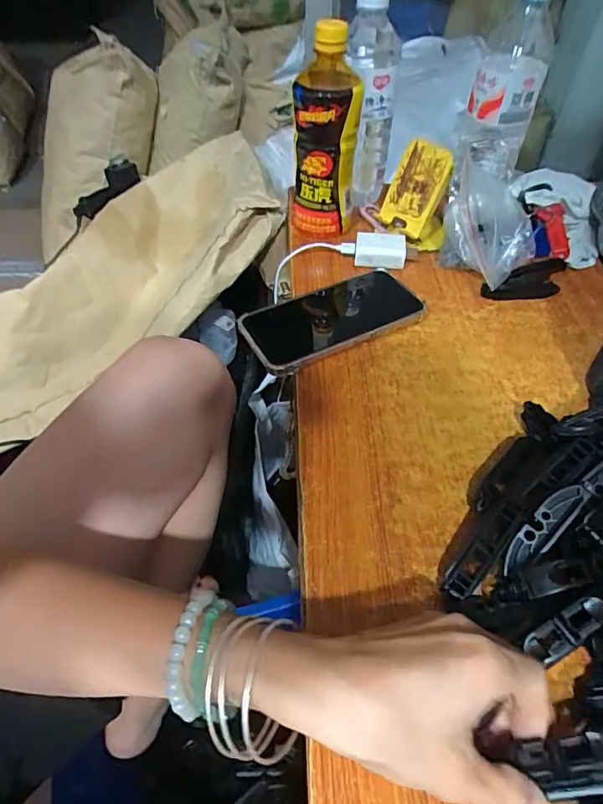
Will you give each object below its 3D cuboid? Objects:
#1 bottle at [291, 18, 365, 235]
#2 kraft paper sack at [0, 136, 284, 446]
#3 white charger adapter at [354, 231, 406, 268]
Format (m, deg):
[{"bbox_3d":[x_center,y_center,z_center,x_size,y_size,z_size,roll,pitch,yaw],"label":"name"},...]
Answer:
[{"bbox_3d":[0.026,-0.274,0.504,0.064,0.205,0.069,5,49,4],"label":"bottle"},{"bbox_3d":[-0.327,-0.162,0.730,0.648,0.150,0.255,-34,54,-2],"label":"kraft paper sack"},{"bbox_3d":[0.086,-0.165,0.517,0.053,0.023,0.044,6,49,5],"label":"white charger adapter"}]

